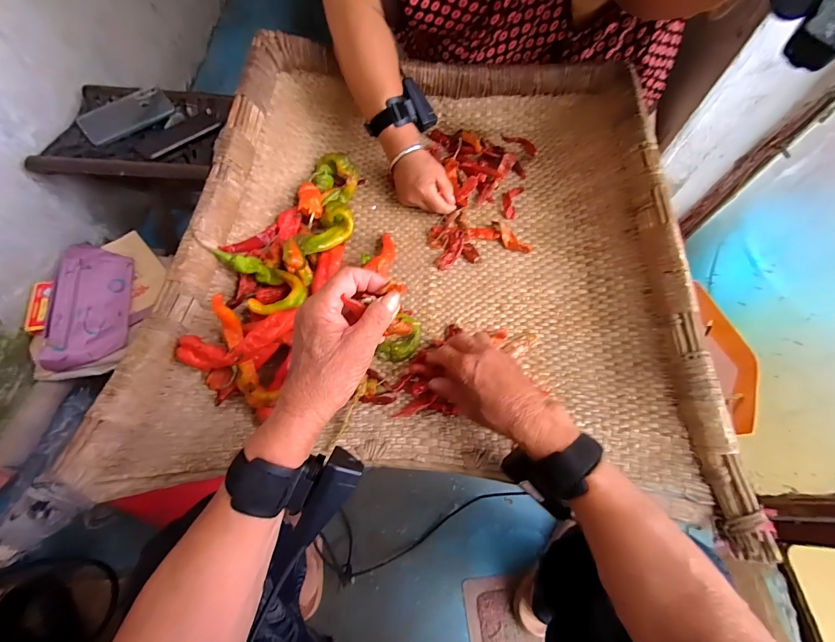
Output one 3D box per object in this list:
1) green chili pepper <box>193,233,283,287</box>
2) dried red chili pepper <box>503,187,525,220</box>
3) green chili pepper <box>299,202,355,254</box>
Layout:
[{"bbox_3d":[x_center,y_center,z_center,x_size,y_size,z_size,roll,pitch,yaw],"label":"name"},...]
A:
[{"bbox_3d":[-0.216,-0.070,0.440,0.103,0.024,0.023,26,62,-23],"label":"green chili pepper"},{"bbox_3d":[0.153,-0.197,0.585,0.027,0.017,0.075,19,65,8],"label":"dried red chili pepper"},{"bbox_3d":[-0.117,-0.116,0.481,0.044,0.034,0.090,17,64,7],"label":"green chili pepper"}]

